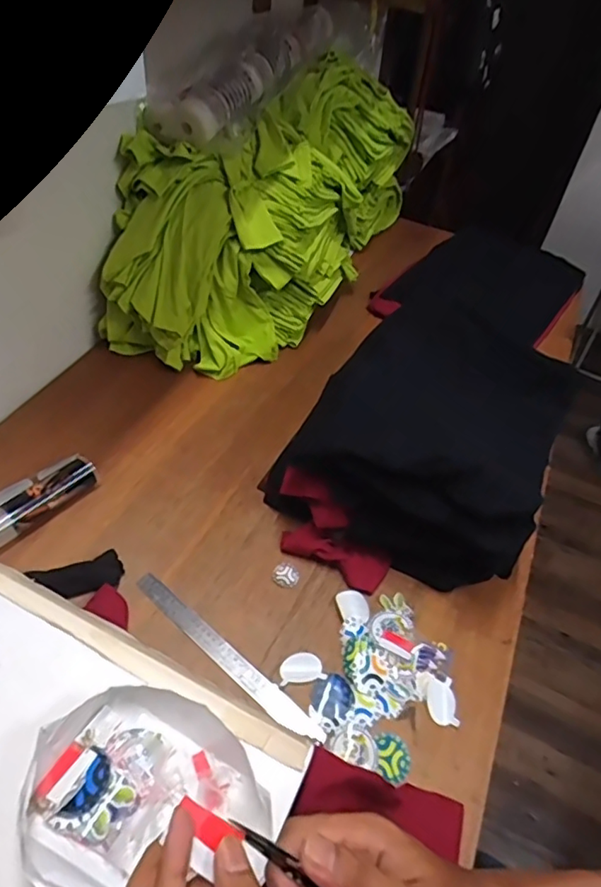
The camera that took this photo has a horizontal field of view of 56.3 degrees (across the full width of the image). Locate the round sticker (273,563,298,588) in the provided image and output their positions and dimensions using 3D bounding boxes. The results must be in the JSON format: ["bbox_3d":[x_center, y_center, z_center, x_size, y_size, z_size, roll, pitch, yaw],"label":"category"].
[{"bbox_3d":[-0.021,0.193,0.826,0.037,0.004,0.036,3,47,-4],"label":"round sticker"}]

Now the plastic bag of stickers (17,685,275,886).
[{"bbox_3d":[-0.124,0.293,0.462,0.189,0.050,0.152,15,48,7],"label":"plastic bag of stickers"}]

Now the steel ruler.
[{"bbox_3d":[-0.100,0.279,0.741,0.318,0.008,0.032,34,59,22],"label":"steel ruler"}]

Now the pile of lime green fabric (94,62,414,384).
[{"bbox_3d":[-0.050,-0.520,1.224,0.354,0.364,0.837,24,49,15],"label":"pile of lime green fabric"}]

